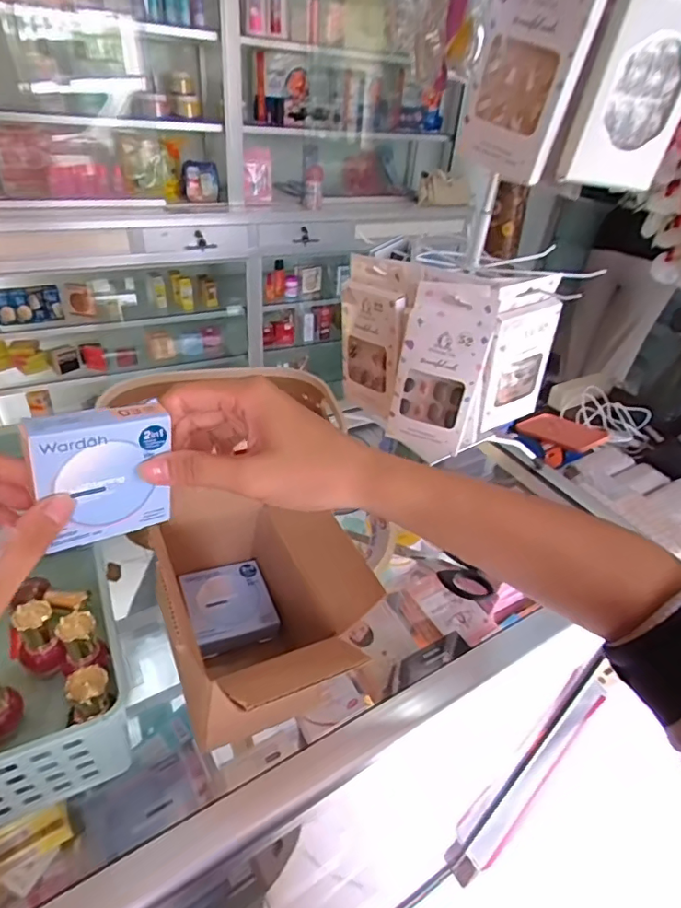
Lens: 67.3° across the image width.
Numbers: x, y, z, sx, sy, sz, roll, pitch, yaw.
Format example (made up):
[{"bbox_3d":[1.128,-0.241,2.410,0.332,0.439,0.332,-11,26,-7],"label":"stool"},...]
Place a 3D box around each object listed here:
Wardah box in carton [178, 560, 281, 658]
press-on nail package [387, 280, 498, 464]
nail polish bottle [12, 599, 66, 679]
[{"bbox_3d":[-0.087,0.119,0.401,0.062,0.026,0.066,-13,40,-23],"label":"Wardah box in carton"},{"bbox_3d":[0.086,-0.068,0.445,0.069,0.153,0.024,16,31,15],"label":"press-on nail package"},{"bbox_3d":[-0.205,0.130,0.348,0.027,0.062,0.023,-26,47,-36],"label":"nail polish bottle"}]

